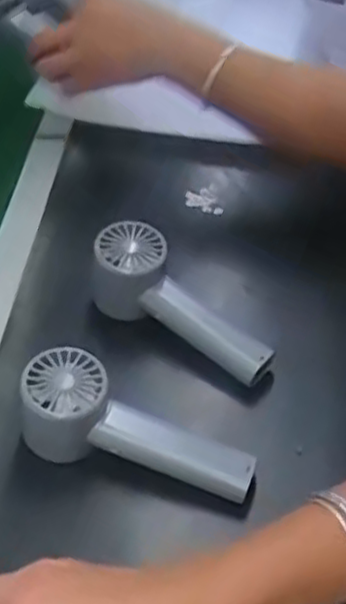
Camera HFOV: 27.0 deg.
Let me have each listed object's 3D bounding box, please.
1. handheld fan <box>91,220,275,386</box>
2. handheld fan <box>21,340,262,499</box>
[{"bbox_3d":[0.005,0.007,0.542,0.155,0.061,0.052,36,57,15],"label":"handheld fan"},{"bbox_3d":[-0.025,0.087,0.467,0.153,0.052,0.050,23,50,3],"label":"handheld fan"}]

